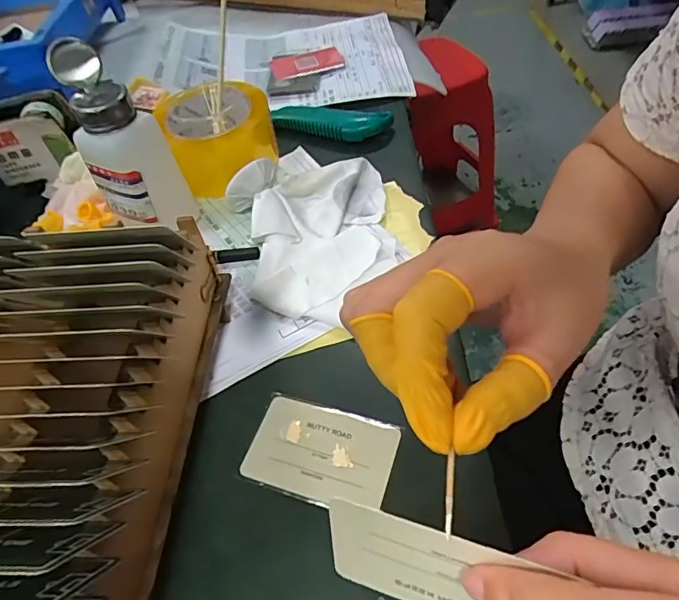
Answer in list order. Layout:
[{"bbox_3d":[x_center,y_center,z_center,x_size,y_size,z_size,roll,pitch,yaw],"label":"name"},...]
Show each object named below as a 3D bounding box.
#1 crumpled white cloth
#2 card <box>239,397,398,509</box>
[{"bbox_3d":[-0.012,-0.058,0.396,0.108,0.031,0.166,-6,50,1],"label":"crumpled white cloth"},{"bbox_3d":[-0.011,0.089,0.290,0.083,0.006,0.053,11,52,16],"label":"card"}]

